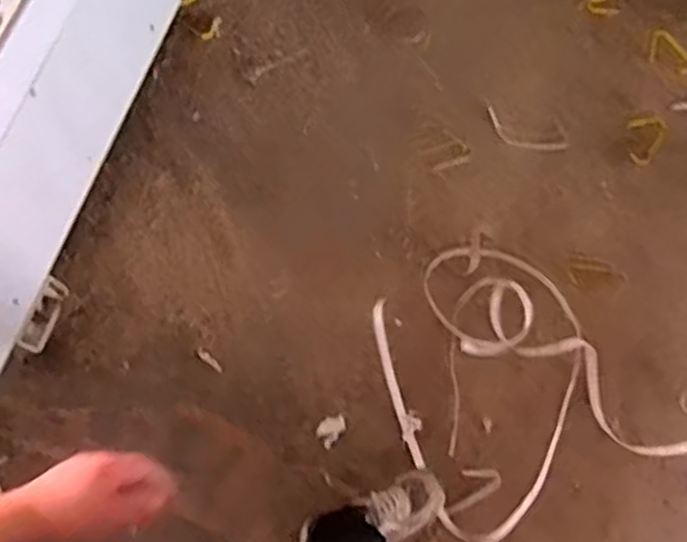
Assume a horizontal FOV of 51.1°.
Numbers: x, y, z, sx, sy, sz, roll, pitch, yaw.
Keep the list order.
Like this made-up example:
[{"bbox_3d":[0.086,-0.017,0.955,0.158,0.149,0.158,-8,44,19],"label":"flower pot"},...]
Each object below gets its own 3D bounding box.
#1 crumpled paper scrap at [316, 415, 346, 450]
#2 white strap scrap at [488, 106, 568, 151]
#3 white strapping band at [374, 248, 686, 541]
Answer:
[{"bbox_3d":[-0.025,0.323,1.468,0.049,0.010,0.067,42,78,11],"label":"crumpled paper scrap"},{"bbox_3d":[0.426,-0.327,1.679,0.204,0.021,0.102,24,75,20],"label":"white strap scrap"},{"bbox_3d":[0.362,0.298,1.425,0.487,0.103,0.722,-38,77,-10],"label":"white strapping band"}]

